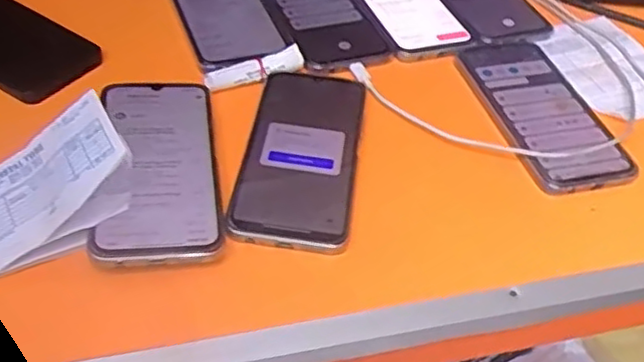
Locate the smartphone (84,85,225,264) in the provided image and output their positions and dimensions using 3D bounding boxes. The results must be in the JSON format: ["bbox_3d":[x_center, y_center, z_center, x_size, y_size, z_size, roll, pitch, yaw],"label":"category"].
[{"bbox_3d":[-0.109,-0.016,0.458,0.076,0.014,0.170,-3,46,-10],"label":"smartphone"}]

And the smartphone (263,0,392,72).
[{"bbox_3d":[-0.008,-0.160,0.620,0.083,0.013,0.185,-11,48,-18],"label":"smartphone"}]

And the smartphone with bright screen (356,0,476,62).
[{"bbox_3d":[0.076,-0.176,0.643,0.084,0.006,0.169,-12,49,-18],"label":"smartphone with bright screen"}]

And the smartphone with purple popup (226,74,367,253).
[{"bbox_3d":[-0.013,-0.022,0.486,0.075,0.013,0.172,9,45,1],"label":"smartphone with purple popup"}]

